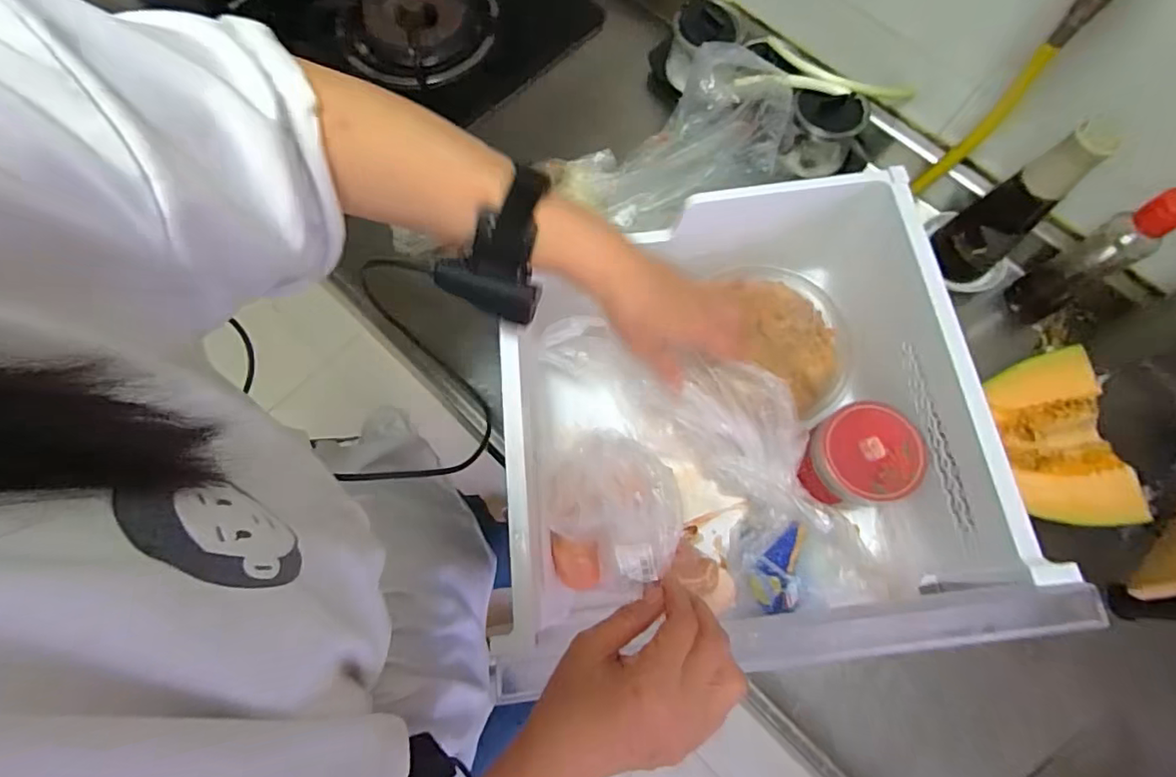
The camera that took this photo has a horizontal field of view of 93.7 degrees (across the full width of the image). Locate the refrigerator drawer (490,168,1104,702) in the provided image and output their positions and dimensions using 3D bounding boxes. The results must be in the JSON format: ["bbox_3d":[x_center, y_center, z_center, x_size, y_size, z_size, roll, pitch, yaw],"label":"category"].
[{"bbox_3d":[0.128,0.028,0.486,0.343,0.178,0.358,-7,70,-2],"label":"refrigerator drawer"}]

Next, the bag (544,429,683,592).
[{"bbox_3d":[0.019,0.101,0.470,0.107,0.071,0.129,-6,70,-2],"label":"bag"}]

